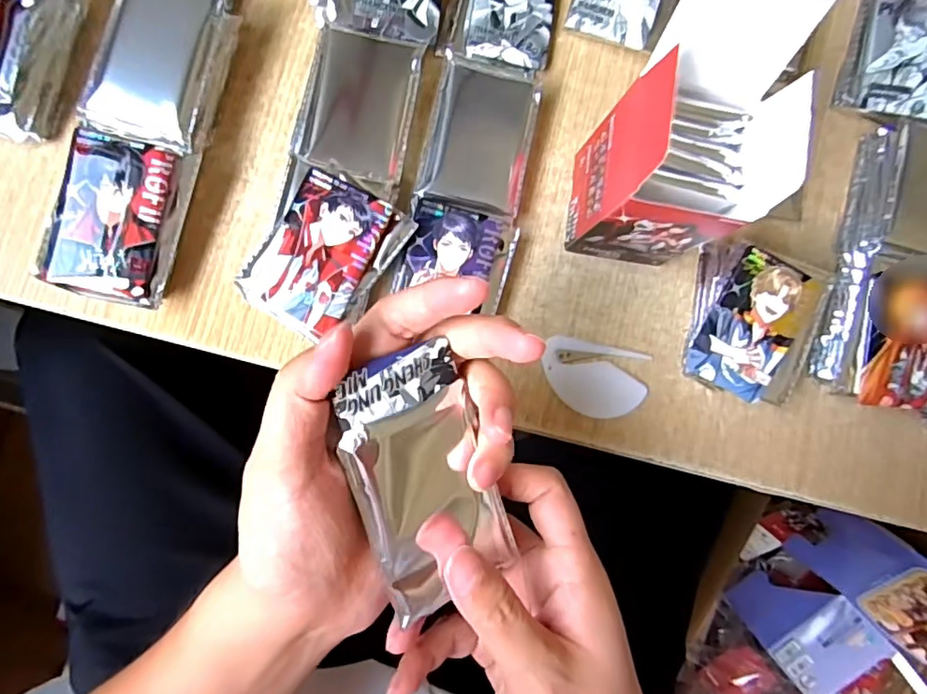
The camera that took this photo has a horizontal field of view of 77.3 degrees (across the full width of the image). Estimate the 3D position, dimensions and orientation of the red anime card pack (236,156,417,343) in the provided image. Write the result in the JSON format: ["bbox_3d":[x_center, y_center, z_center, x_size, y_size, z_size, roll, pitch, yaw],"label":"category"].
[{"bbox_3d":[-0.080,-0.052,0.329,0.070,0.012,0.088,30,88,-3],"label":"red anime card pack"}]

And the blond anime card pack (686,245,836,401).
[{"bbox_3d":[0.179,-0.014,0.363,0.071,0.043,0.092,22,81,-6],"label":"blond anime card pack"}]

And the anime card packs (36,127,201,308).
[{"bbox_3d":[-0.188,-0.069,0.319,0.064,0.029,0.086,15,82,-7],"label":"anime card packs"}]

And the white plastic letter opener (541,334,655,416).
[{"bbox_3d":[0.083,0.020,0.365,0.068,0.005,0.045,14,82,-7],"label":"white plastic letter opener"}]

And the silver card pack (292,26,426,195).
[{"bbox_3d":[-0.064,-0.142,0.350,0.065,0.019,0.090,10,82,-7],"label":"silver card pack"}]

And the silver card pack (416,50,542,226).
[{"bbox_3d":[0.011,-0.132,0.360,0.063,0.015,0.095,12,82,-7],"label":"silver card pack"}]

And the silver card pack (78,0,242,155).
[{"bbox_3d":[-0.171,-0.165,0.329,0.062,0.029,0.109,12,82,-7],"label":"silver card pack"}]

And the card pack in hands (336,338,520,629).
[{"bbox_3d":[-0.016,0.057,0.250,0.060,0.010,0.113,-22,110,-21],"label":"card pack in hands"}]

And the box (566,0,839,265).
[{"bbox_3d":[0.113,-0.109,0.308,0.074,0.145,0.100,12,82,-7],"label":"box"}]

